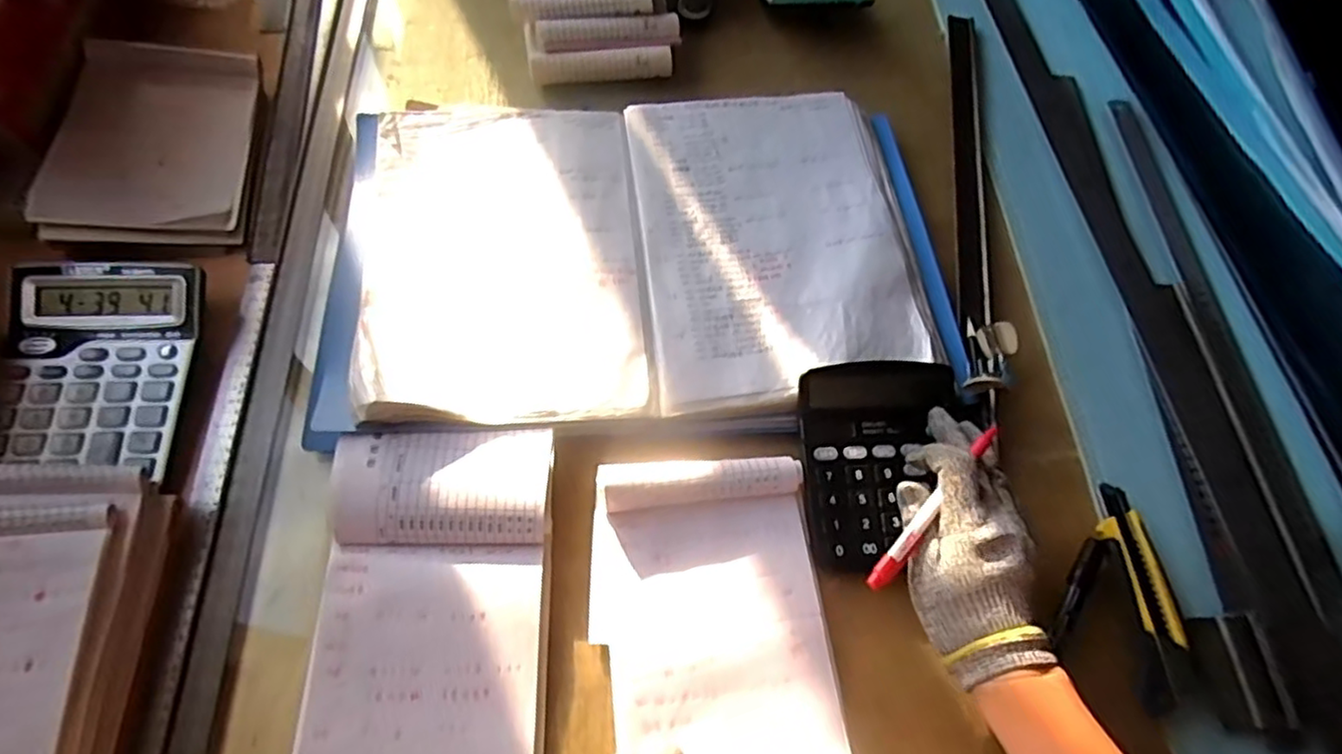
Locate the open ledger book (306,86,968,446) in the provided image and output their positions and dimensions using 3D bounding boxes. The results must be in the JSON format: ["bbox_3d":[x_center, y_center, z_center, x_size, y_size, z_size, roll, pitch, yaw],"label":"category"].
[{"bbox_3d":[-0.018,-0.110,0.551,0.479,0.033,0.311,-4,64,-5],"label":"open ledger book"}]

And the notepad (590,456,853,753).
[{"bbox_3d":[0.027,0.155,0.434,0.145,0.018,0.203,-6,70,-3],"label":"notepad"}]

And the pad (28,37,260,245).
[{"bbox_3d":[-0.444,-0.204,0.581,0.146,0.015,0.222,-4,64,-13],"label":"pad"}]

